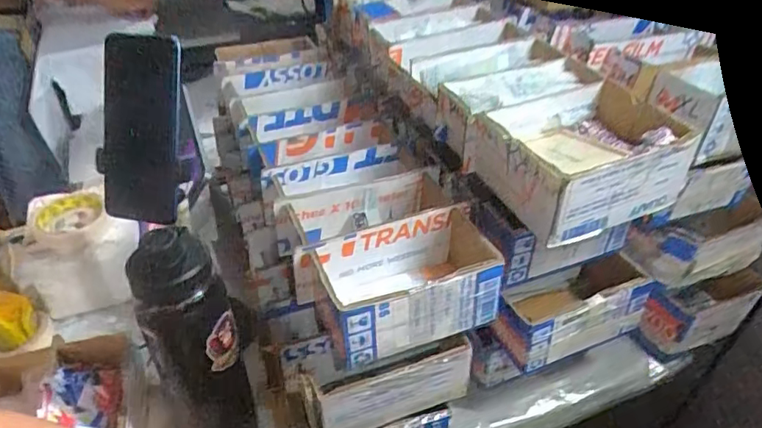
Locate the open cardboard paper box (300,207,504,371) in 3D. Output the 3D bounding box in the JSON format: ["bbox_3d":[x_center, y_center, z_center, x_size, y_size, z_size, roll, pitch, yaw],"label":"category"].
[{"bbox_3d":[0.020,0.065,0.506,0.148,0.078,0.094,-15,39,-19],"label":"open cardboard paper box"}]

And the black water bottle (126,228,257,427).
[{"bbox_3d":[-0.177,0.148,0.543,0.074,0.305,0.074,-21,42,-25],"label":"black water bottle"}]

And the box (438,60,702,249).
[{"bbox_3d":[0.175,-0.072,0.554,0.166,0.076,0.187,-13,39,-17],"label":"box"}]

